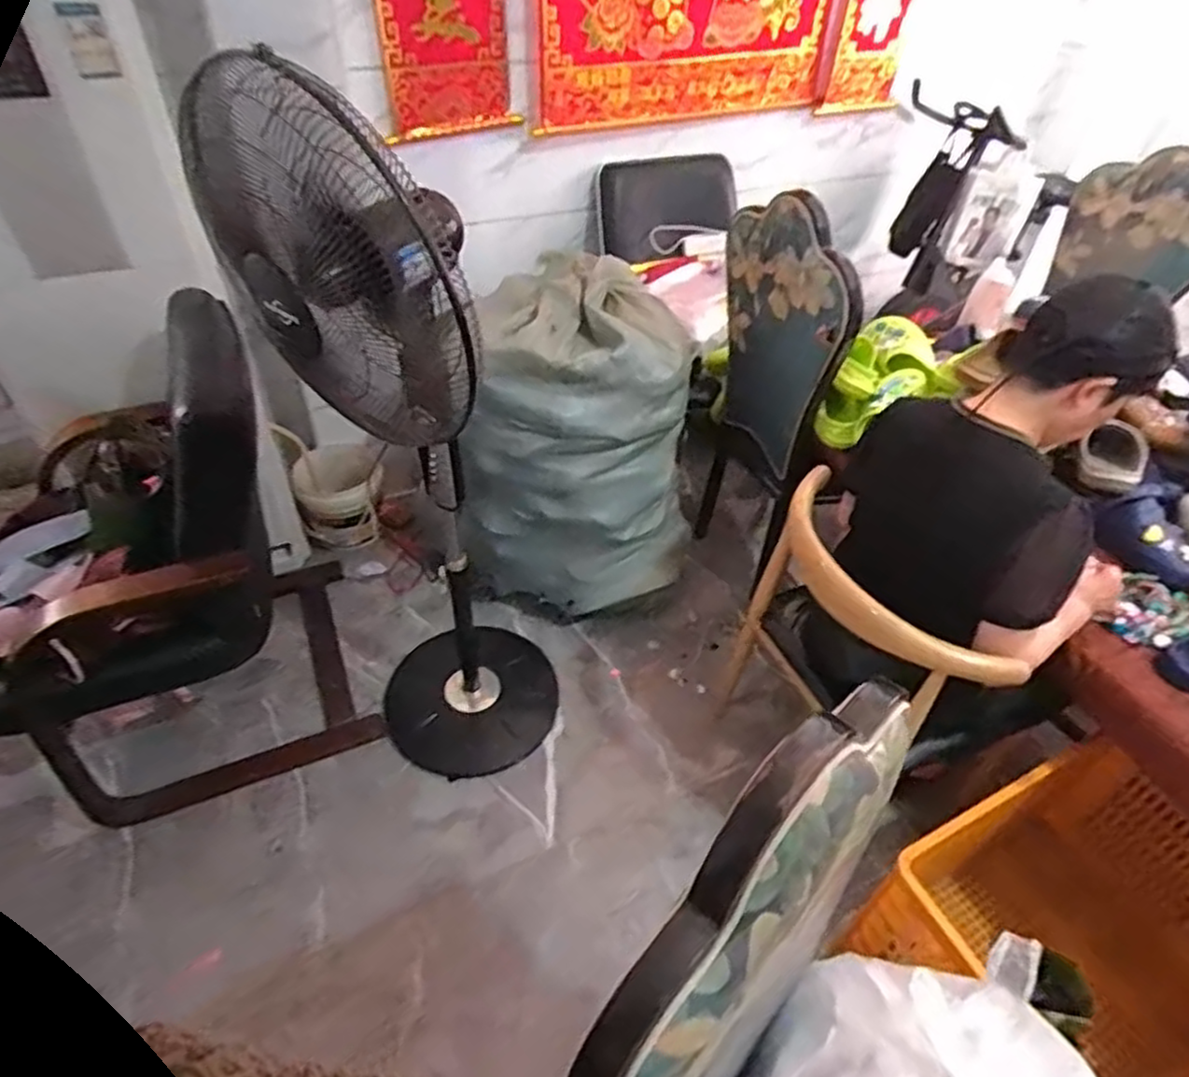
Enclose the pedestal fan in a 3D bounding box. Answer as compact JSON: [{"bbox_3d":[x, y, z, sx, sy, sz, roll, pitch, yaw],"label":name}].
[{"bbox_3d":[-0.320,-0.056,1.325,0.454,1.401,0.456,14,43,11],"label":"pedestal fan"}]

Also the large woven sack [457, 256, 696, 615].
[{"bbox_3d":[-0.079,-0.245,1.811,0.599,0.804,0.440,-9,44,-13],"label":"large woven sack"}]

